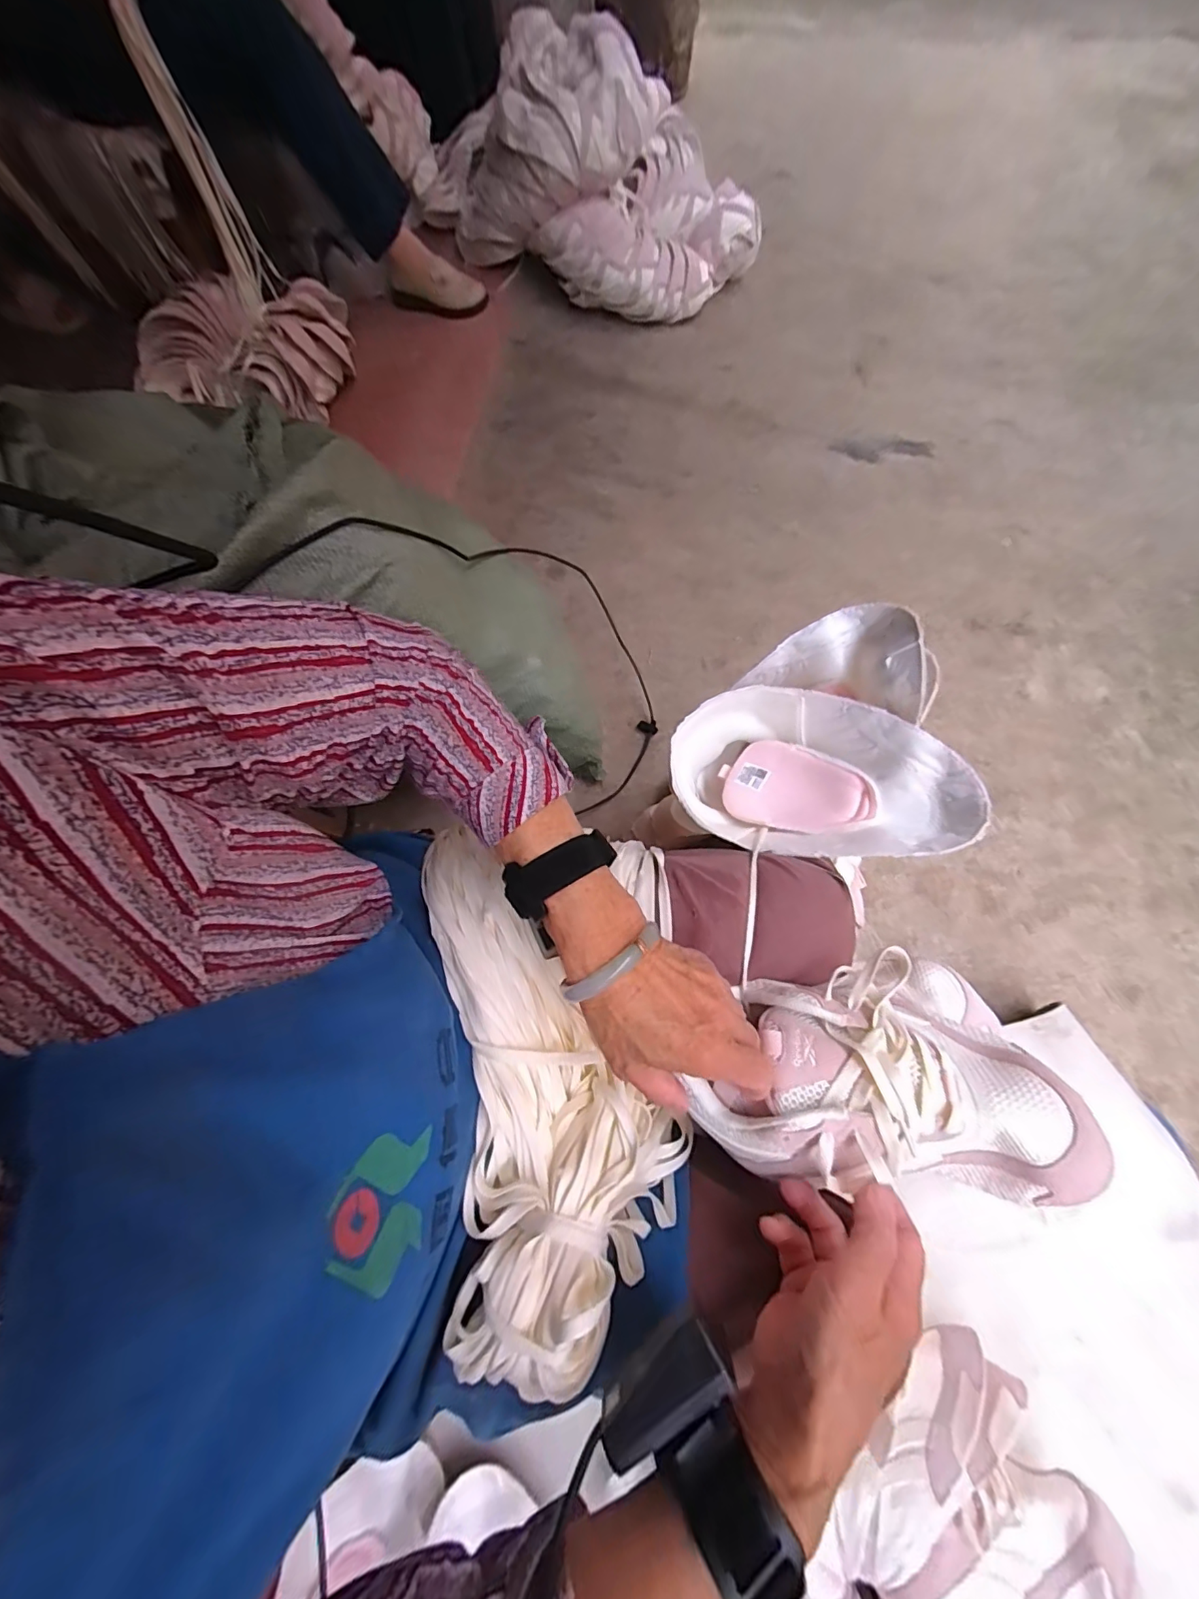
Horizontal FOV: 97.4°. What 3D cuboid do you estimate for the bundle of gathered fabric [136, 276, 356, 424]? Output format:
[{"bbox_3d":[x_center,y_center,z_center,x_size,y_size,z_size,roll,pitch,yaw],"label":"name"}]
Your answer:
[{"bbox_3d":[-0.724,-0.933,1.081,0.399,0.133,0.342,21,74,6],"label":"bundle of gathered fabric"}]

